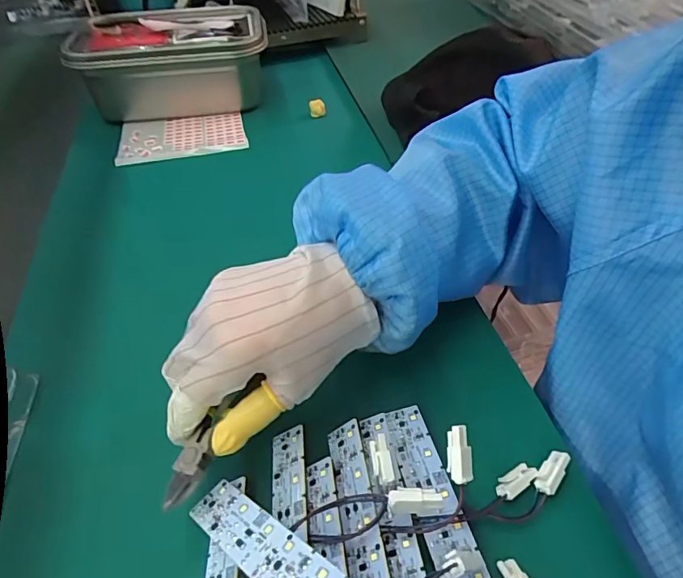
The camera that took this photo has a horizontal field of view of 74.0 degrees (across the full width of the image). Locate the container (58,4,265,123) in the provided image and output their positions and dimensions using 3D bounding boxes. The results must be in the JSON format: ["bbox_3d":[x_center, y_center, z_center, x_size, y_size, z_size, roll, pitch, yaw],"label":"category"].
[{"bbox_3d":[-0.214,-0.295,0.600,0.230,0.102,0.139,-10,47,-4],"label":"container"}]

